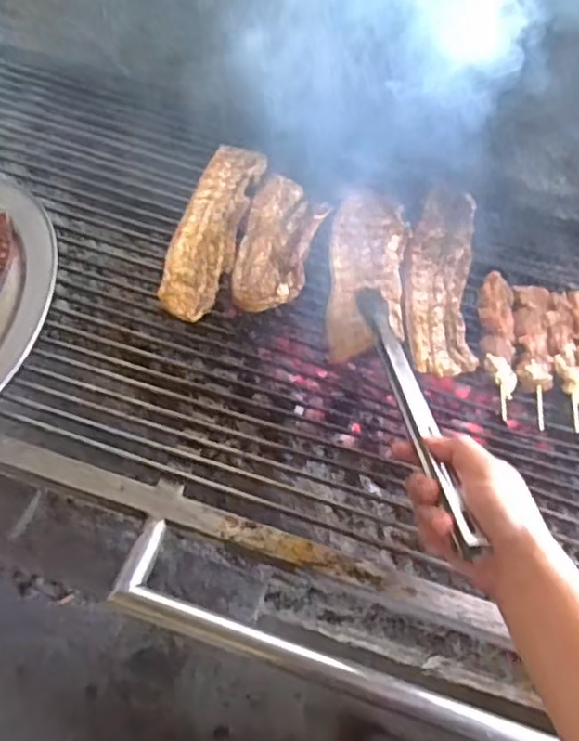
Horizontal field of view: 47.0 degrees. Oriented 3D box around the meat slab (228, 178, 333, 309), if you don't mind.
[{"bbox_3d":[-0.010,-0.154,0.763,0.087,0.031,0.211,9,56,1],"label":"meat slab"}]

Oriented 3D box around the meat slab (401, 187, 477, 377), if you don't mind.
[{"bbox_3d":[0.171,-0.109,0.751,0.076,0.028,0.252,9,56,1],"label":"meat slab"}]

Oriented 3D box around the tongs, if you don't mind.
[{"bbox_3d":[0.108,0.014,0.608,0.026,0.020,0.338,-3,40,-7],"label":"tongs"}]

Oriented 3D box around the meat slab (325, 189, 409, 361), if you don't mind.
[{"bbox_3d":[0.088,-0.112,0.742,0.085,0.025,0.240,9,56,1],"label":"meat slab"}]

